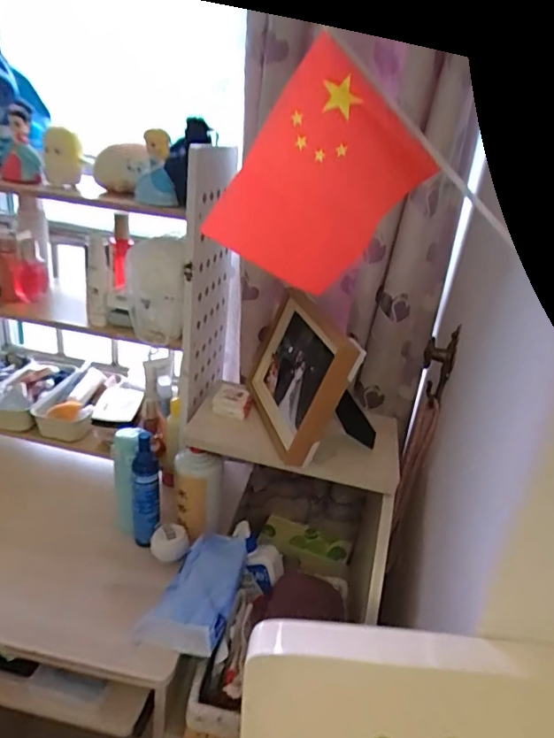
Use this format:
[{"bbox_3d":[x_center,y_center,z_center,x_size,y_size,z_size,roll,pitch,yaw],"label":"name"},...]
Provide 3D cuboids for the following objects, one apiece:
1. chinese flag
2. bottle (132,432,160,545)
[{"bbox_3d":[0.039,-0.161,0.481,0.143,0.185,0.013,25,37,-25],"label":"chinese flag"},{"bbox_3d":[-0.204,0.191,0.818,0.046,0.180,0.042,1,25,-16],"label":"bottle"}]

